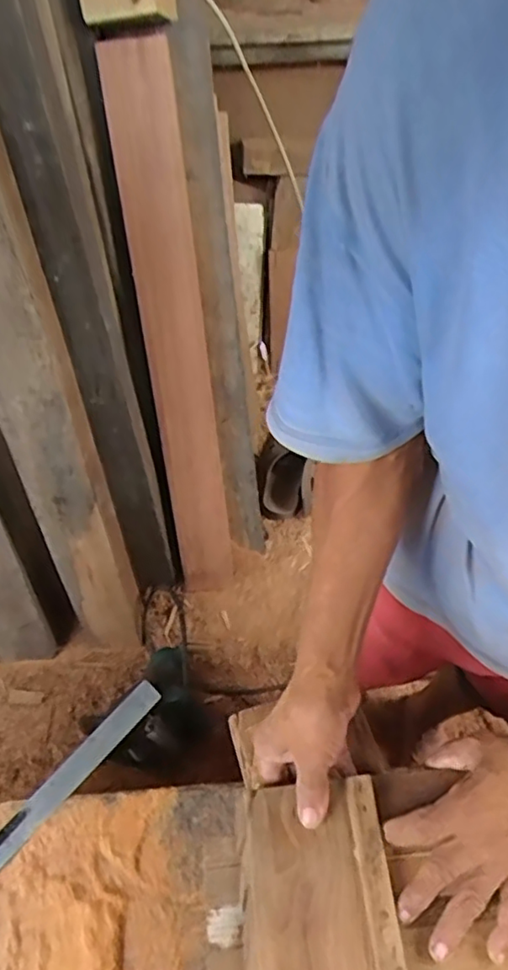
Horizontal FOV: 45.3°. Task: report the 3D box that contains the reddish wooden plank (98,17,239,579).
[{"bbox_3d":[-0.142,-0.249,1.193,0.126,1.025,0.081,-9,22,-6],"label":"reddish wooden plank"}]

